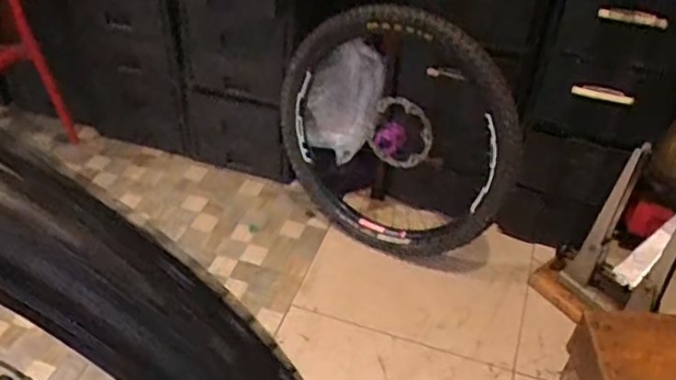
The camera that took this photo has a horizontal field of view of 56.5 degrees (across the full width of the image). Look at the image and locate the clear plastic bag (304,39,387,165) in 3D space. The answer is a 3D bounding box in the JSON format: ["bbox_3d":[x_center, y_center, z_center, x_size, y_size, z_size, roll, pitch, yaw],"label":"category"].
[{"bbox_3d":[0.013,-0.241,1.799,0.199,0.400,0.052,22,37,4],"label":"clear plastic bag"}]

